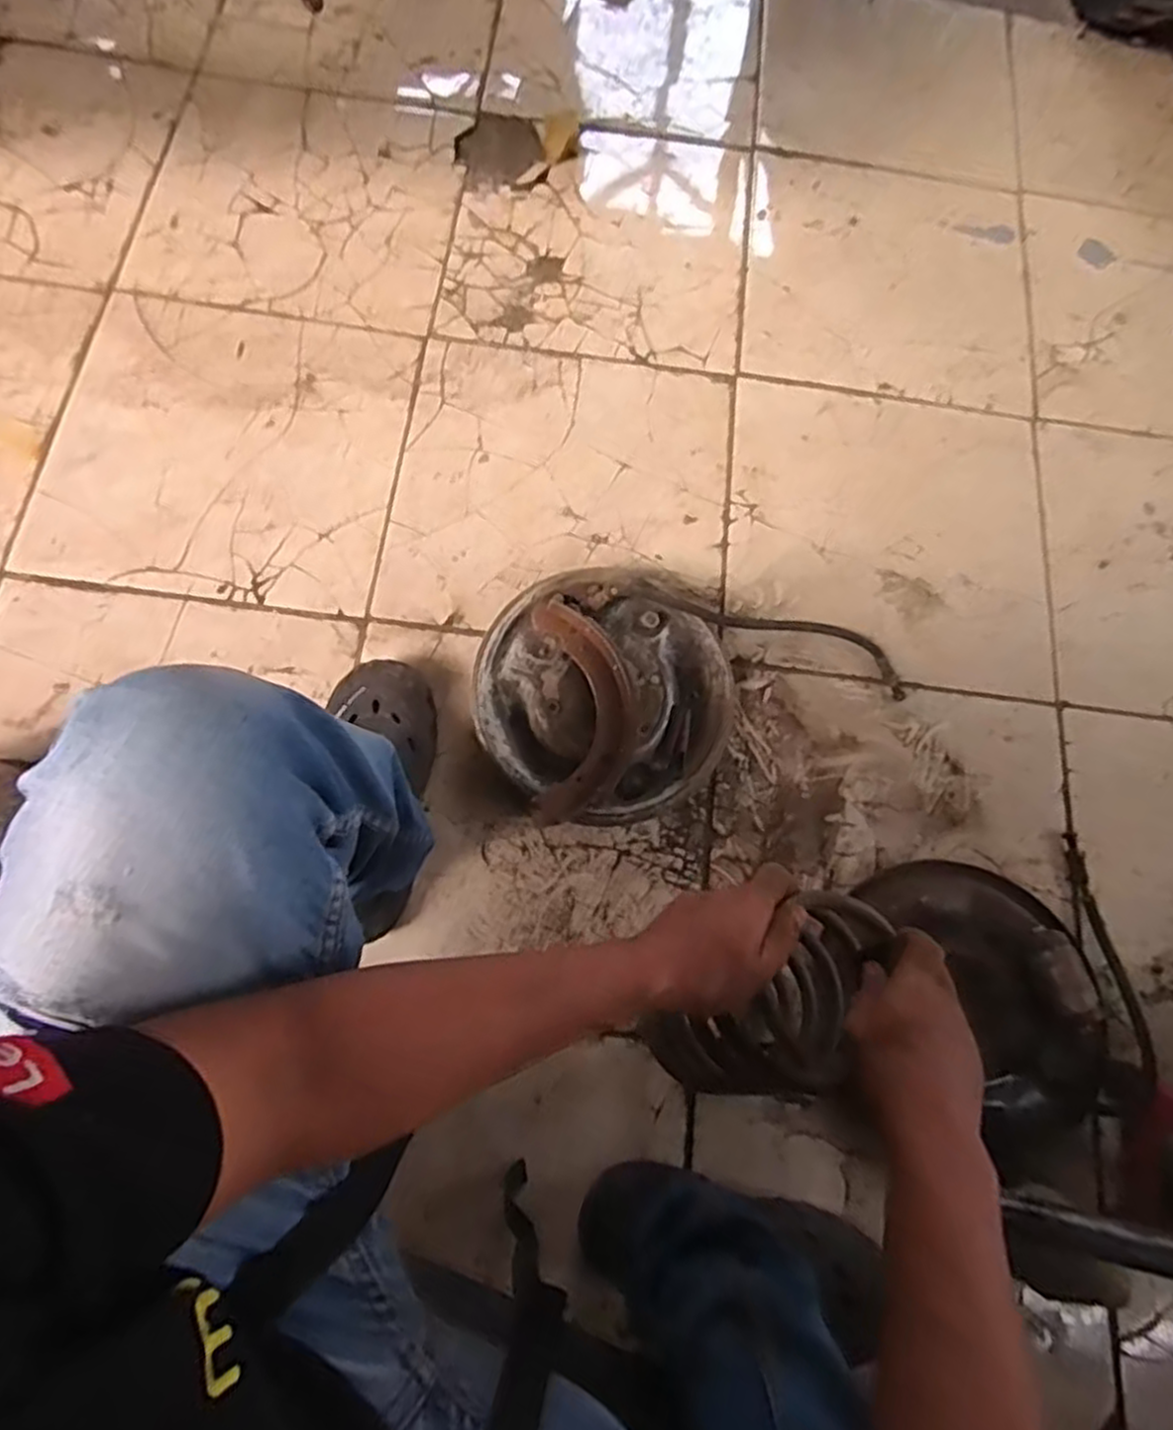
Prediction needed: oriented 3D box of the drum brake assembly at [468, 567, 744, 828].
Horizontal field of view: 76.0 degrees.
[{"bbox_3d":[0.019,-0.022,0.818,0.262,0.093,0.270,1,73,-4],"label":"drum brake assembly"}]

